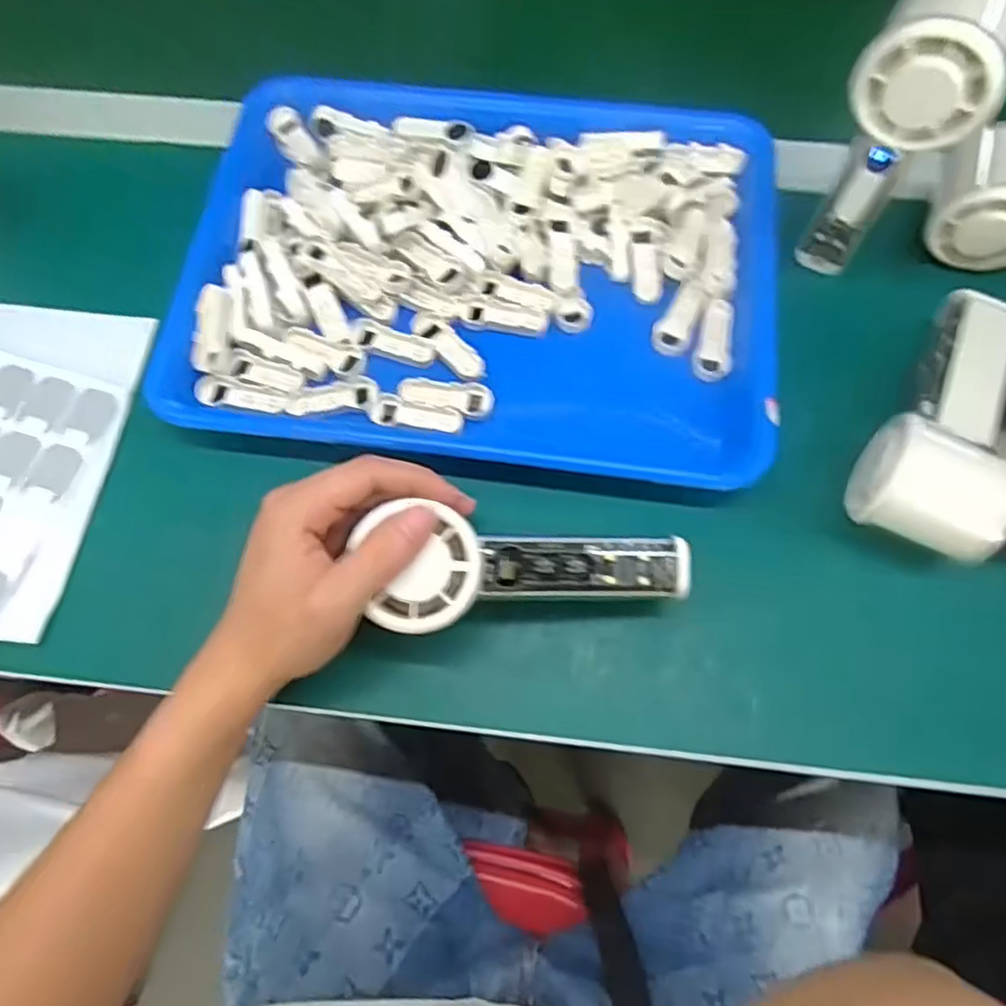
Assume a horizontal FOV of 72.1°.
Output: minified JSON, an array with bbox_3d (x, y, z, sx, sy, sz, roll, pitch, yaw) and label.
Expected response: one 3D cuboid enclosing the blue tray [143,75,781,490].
[{"bbox_3d":[-0.012,-0.143,0.421,0.333,0.054,0.252,5,69,2],"label":"blue tray"}]

